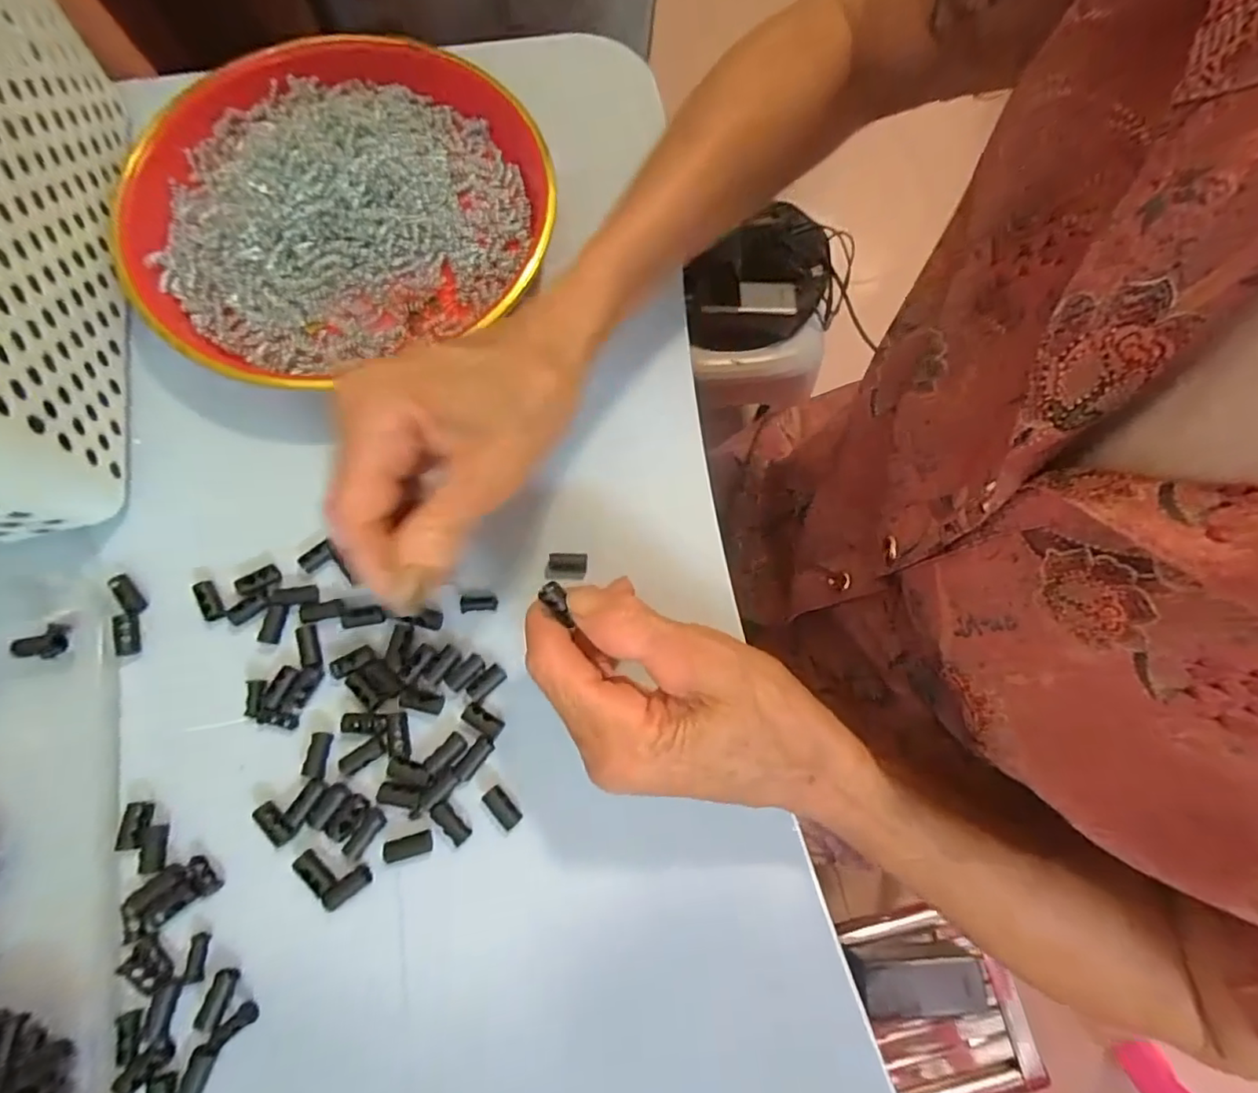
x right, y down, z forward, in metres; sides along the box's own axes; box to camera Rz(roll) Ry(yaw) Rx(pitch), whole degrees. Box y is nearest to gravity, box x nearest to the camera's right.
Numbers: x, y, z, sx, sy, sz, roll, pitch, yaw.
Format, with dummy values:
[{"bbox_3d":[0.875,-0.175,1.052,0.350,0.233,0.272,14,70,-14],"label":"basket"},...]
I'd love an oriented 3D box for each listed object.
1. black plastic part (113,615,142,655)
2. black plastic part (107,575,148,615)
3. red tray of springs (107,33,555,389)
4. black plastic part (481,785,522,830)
[{"bbox_3d":[-0.229,0.040,0.264,0.008,0.007,0.018,-9,73,-4],"label":"black plastic part"},{"bbox_3d":[-0.233,0.022,0.269,0.008,0.007,0.021,-39,80,-11],"label":"black plastic part"},{"bbox_3d":[-0.153,-0.186,0.312,0.219,0.032,0.202,-24,75,-9],"label":"red tray of springs"},{"bbox_3d":[-0.053,0.109,0.243,0.008,0.006,0.018,-41,78,-13],"label":"black plastic part"}]

